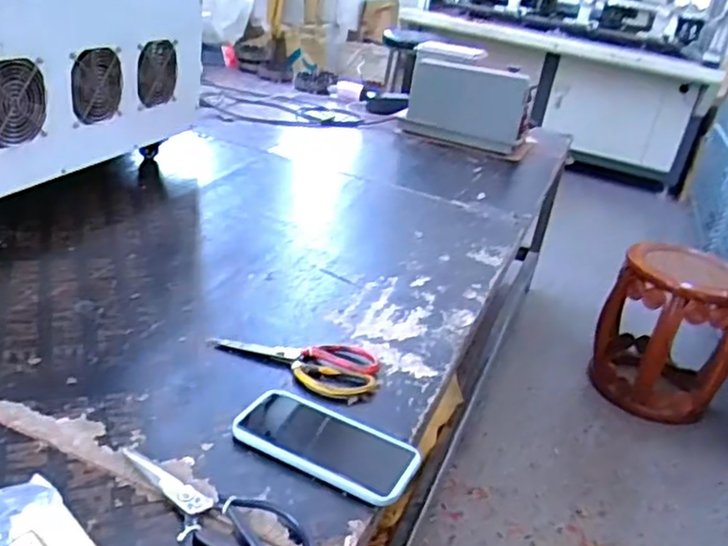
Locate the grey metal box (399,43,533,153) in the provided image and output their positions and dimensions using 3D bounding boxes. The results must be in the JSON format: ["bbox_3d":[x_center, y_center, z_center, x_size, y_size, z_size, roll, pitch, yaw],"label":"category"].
[{"bbox_3d":[0.263,-0.448,1.705,0.310,0.214,0.178,15,26,10],"label":"grey metal box"}]

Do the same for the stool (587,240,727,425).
[{"bbox_3d":[0.799,0.141,1.740,0.321,0.353,0.343,23,29,26],"label":"stool"}]

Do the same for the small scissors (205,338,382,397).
[{"bbox_3d":[-0.078,0.096,0.756,0.195,0.015,0.081,17,27,15],"label":"small scissors"}]

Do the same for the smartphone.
[{"bbox_3d":[-0.034,0.159,0.623,0.168,0.009,0.080,21,34,20],"label":"smartphone"}]

